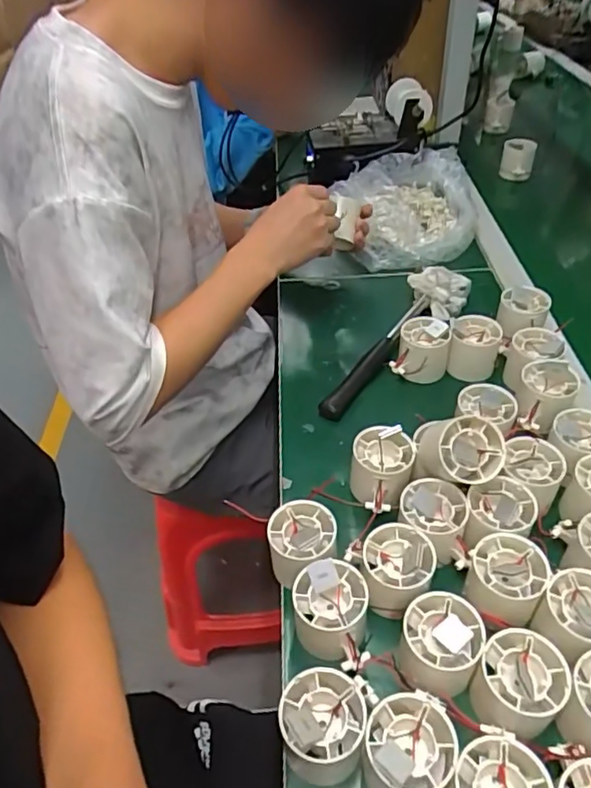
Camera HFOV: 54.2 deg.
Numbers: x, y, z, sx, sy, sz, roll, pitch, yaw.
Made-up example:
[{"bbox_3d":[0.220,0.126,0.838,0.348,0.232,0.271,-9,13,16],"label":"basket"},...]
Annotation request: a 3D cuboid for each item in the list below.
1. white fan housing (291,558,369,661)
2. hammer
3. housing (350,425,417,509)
[{"bbox_3d":[0.026,0.164,0.429,0.054,0.063,0.057,-2,44,1],"label":"white fan housing"},{"bbox_3d":[0.125,-0.061,0.676,0.071,0.052,0.276,22,49,24],"label":"hammer"},{"bbox_3d":[0.077,0.069,0.518,0.053,0.054,0.058,11,46,14],"label":"housing"}]

